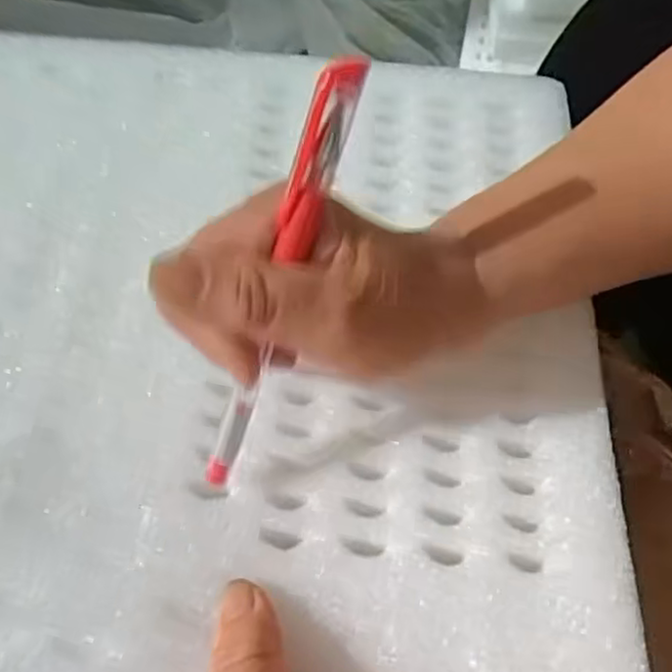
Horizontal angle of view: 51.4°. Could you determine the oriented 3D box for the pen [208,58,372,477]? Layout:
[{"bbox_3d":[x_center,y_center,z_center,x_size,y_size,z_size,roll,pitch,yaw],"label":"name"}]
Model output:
[{"bbox_3d":[-0.019,-0.014,0.223,0.012,0.147,0.009,24,25,9],"label":"pen"}]

